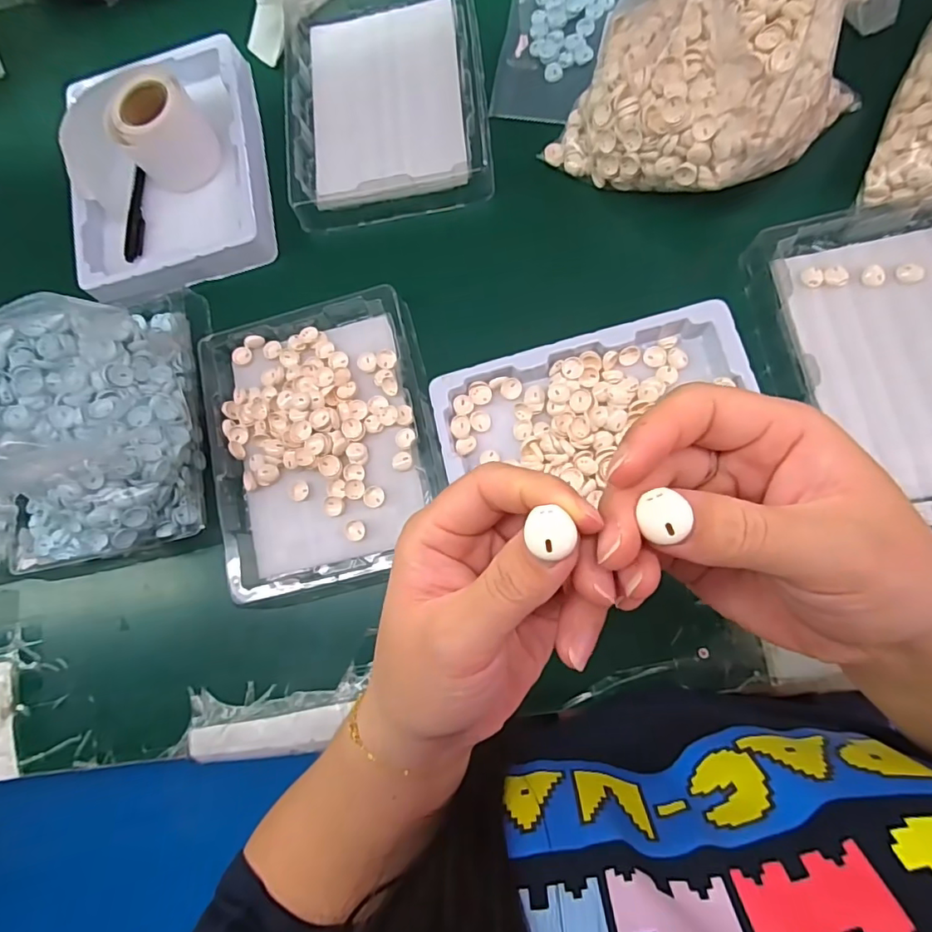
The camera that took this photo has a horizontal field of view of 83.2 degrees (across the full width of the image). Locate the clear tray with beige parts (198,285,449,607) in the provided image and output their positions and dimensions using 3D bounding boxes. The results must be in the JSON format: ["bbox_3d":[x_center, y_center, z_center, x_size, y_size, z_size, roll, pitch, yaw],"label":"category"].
[{"bbox_3d":[-0.112,-0.019,0.396,0.173,0.031,0.216,-13,78,6],"label":"clear tray with beige parts"}]

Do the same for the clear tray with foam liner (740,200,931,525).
[{"bbox_3d":[0.306,-0.076,0.346,0.164,0.035,0.215,-12,78,6],"label":"clear tray with foam liner"}]

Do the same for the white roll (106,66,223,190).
[{"bbox_3d":[-0.262,-0.291,0.454,0.072,0.052,0.073,-22,77,6],"label":"white roll"}]

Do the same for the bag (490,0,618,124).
[{"bbox_3d":[0.078,-0.376,0.461,0.092,0.007,0.170,14,82,8],"label":"bag"}]

